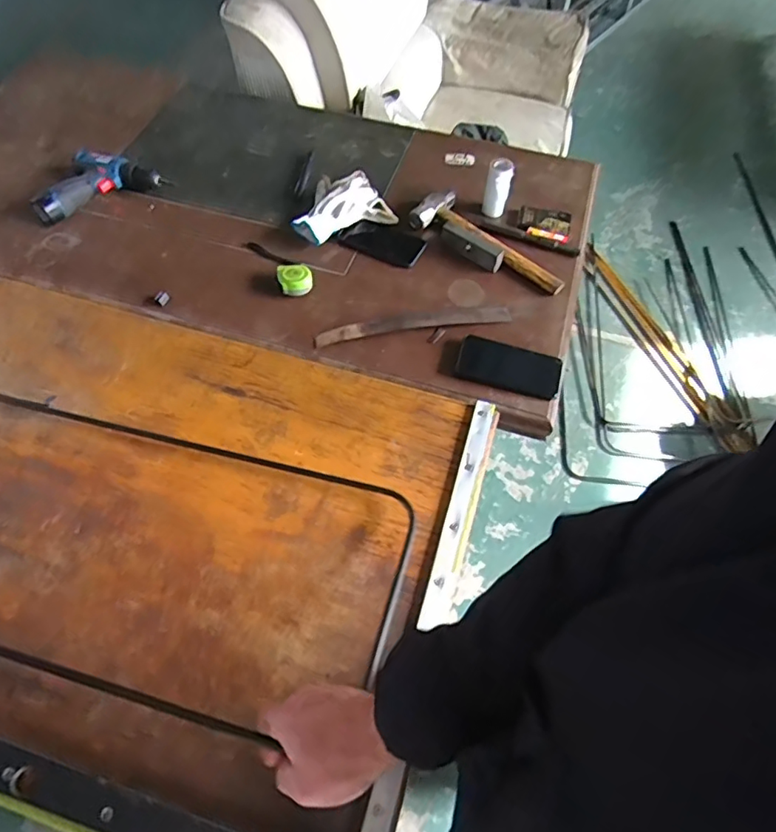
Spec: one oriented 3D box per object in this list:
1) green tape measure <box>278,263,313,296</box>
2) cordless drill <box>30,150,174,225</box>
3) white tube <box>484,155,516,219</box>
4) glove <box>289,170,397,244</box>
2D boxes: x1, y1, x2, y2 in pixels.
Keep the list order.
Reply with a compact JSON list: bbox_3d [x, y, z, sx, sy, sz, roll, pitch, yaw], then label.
[{"bbox_3d":[-0.159,-0.235,0.946,0.058,0.040,0.055,-12,60,-9],"label":"green tape measure"},{"bbox_3d":[-0.563,-0.452,1.058,0.237,0.056,0.128,-27,63,-17],"label":"cordless drill"},{"bbox_3d":[0.206,-0.426,1.039,0.045,0.114,0.053,9,59,4],"label":"white tube"},{"bbox_3d":[-0.099,-0.399,1.041,0.185,0.044,0.148,-21,62,-14],"label":"glove"}]

